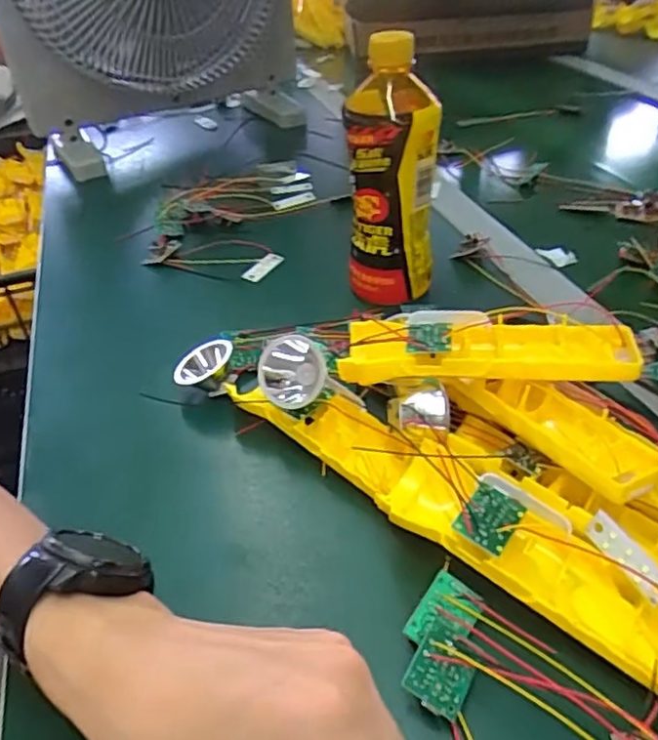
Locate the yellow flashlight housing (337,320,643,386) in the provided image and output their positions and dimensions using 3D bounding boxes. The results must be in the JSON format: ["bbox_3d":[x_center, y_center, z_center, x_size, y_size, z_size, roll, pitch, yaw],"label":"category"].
[{"bbox_3d":[0.092,-0.010,0.366,0.163,0.020,0.043,3,40,7],"label":"yellow flashlight housing"}]

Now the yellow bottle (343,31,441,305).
[{"bbox_3d":[0.048,-0.145,0.484,0.068,0.191,0.069,2,40,7],"label":"yellow bottle"}]

